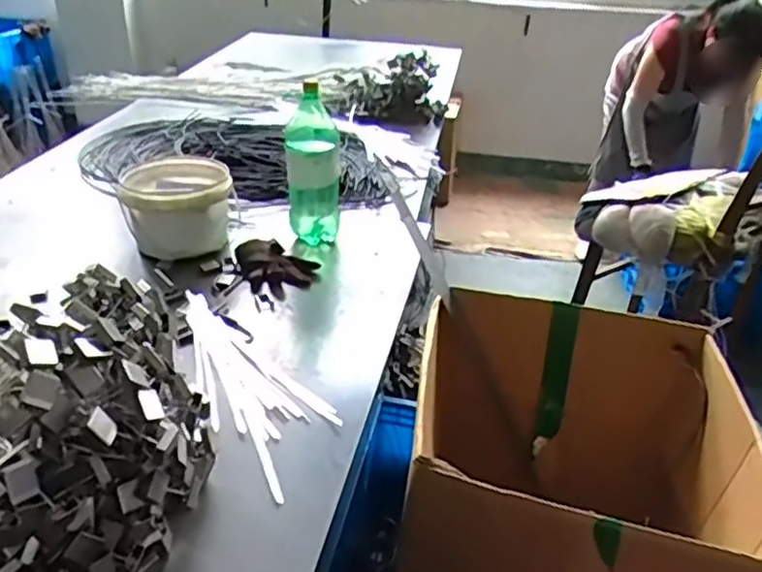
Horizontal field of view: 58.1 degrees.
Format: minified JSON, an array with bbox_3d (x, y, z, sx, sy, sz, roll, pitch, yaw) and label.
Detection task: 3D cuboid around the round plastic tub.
[{"bbox_3d":[-0.412,-0.166,1.397,0.205,0.129,0.205,2,31,-1],"label":"round plastic tub"}]

